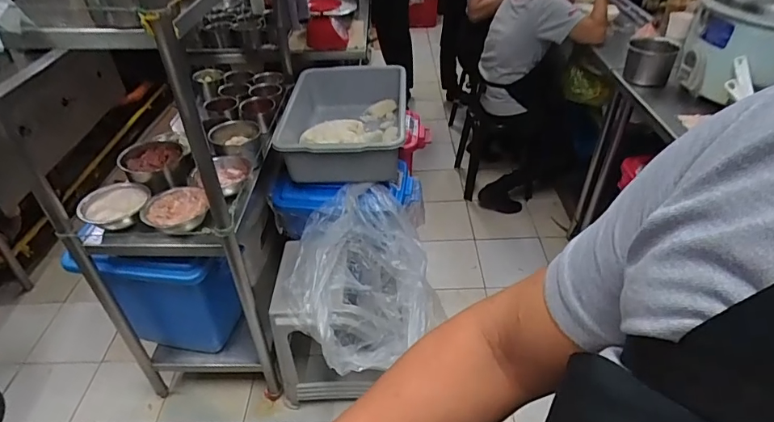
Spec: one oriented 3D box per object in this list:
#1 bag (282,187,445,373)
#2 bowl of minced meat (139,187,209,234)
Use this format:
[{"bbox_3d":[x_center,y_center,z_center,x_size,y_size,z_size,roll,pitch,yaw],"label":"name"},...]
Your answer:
[{"bbox_3d":[-0.083,0.215,1.495,0.467,0.330,0.478,-15,40,-14],"label":"bag"},{"bbox_3d":[-0.547,-0.007,1.238,0.147,0.066,0.153,-2,39,2],"label":"bowl of minced meat"}]

